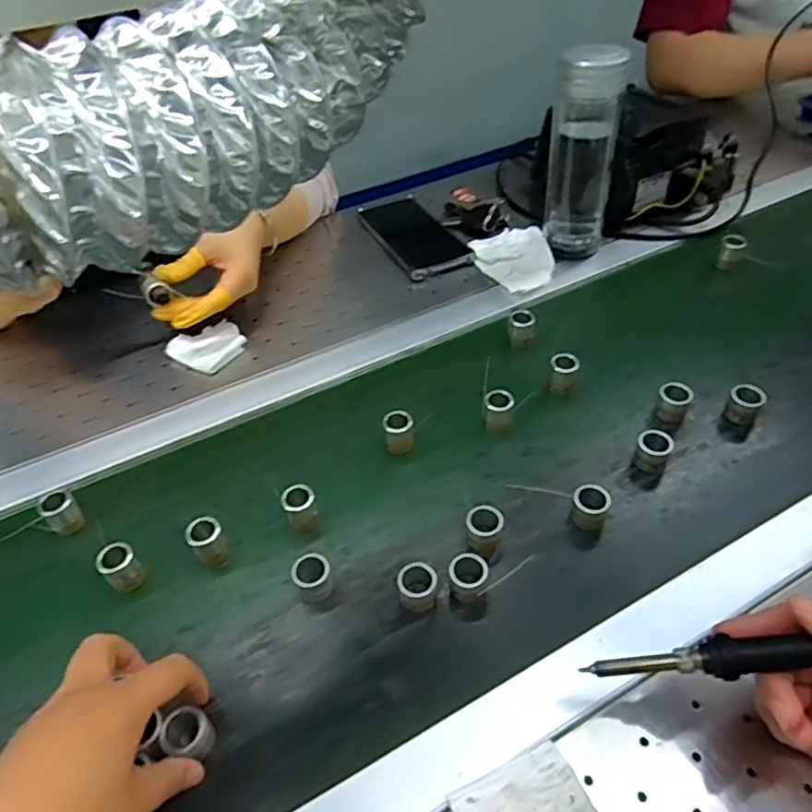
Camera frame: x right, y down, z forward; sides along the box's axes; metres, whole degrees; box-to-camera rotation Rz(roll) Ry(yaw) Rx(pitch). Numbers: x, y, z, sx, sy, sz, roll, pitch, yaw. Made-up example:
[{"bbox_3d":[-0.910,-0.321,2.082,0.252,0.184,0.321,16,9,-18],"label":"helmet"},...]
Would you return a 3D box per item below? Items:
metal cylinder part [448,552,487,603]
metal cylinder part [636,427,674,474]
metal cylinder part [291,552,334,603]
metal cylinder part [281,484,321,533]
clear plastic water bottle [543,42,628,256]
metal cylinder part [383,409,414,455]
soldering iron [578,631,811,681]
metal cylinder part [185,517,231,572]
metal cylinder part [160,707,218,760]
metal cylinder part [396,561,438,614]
[{"bbox_3d":[0.042,0.116,0.422,0.024,0.025,0.022,-2,44,2],"label":"metal cylinder part"},{"bbox_3d":[0.193,0.036,0.491,0.024,0.027,0.027,21,49,24],"label":"metal cylinder part"},{"bbox_3d":[-0.063,0.119,0.431,0.025,0.026,0.024,-2,44,2],"label":"metal cylinder part"},{"bbox_3d":[-0.077,0.077,0.464,0.023,0.030,0.023,-16,45,-11],"label":"metal cylinder part"},{"bbox_3d":[0.190,-0.270,0.674,0.066,0.206,0.057,10,46,14],"label":"clear plastic water bottle"},{"bbox_3d":[-0.005,0.021,0.512,0.024,0.031,0.022,-5,44,-1],"label":"metal cylinder part"},{"bbox_3d":[0.197,0.123,0.315,0.201,0.016,0.018,-10,43,12],"label":"soldering iron"},{"bbox_3d":[-0.142,0.099,0.451,0.024,0.037,0.022,-2,44,2],"label":"metal cylinder part"},{"bbox_3d":[-0.126,0.191,0.364,0.026,0.021,0.025,-2,44,2],"label":"metal cylinder part"},{"bbox_3d":[0.008,0.121,0.420,0.026,0.023,0.024,-2,44,2],"label":"metal cylinder part"}]

